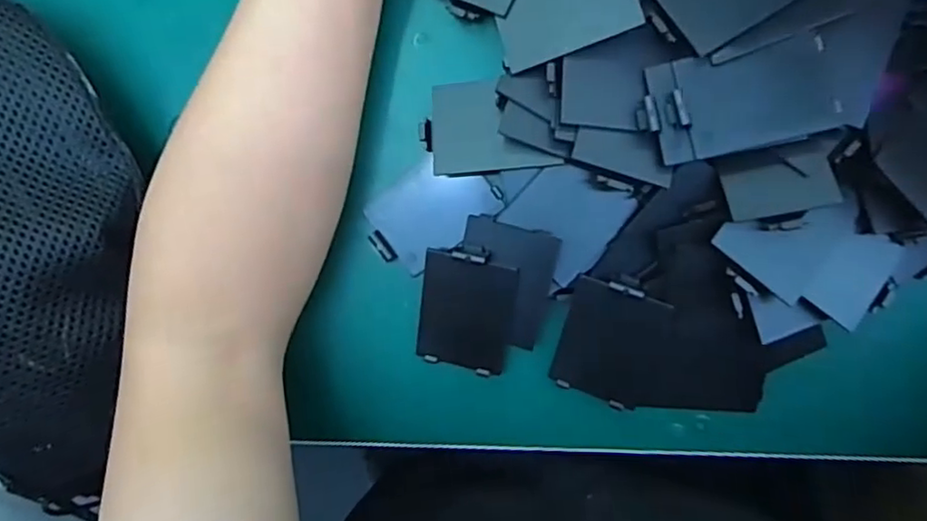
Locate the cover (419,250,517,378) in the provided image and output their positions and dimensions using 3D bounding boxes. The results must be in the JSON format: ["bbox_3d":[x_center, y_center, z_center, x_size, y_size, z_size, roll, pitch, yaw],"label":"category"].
[{"bbox_3d":[0.001,0.025,0.309,0.046,0.007,0.064,12,115,10],"label":"cover"}]

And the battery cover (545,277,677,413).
[{"bbox_3d":[0.070,0.040,0.301,0.045,0.011,0.065,16,112,9],"label":"battery cover"}]

